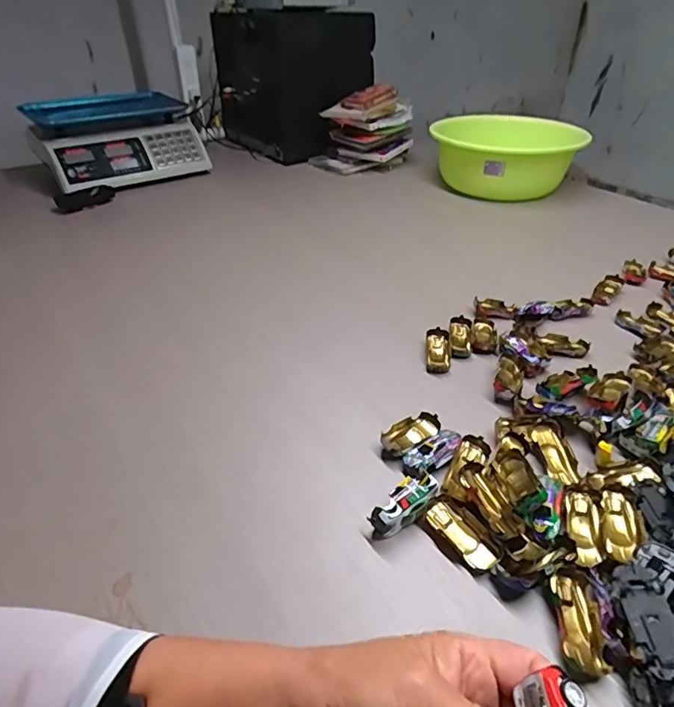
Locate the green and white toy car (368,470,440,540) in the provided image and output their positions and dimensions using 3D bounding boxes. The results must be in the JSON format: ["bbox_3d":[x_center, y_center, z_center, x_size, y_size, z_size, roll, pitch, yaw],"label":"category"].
[{"bbox_3d":[0.056,0.125,0.392,0.062,0.031,0.024,-27,44,-31],"label":"green and white toy car"}]

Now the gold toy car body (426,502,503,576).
[{"bbox_3d":[0.099,0.145,0.381,0.032,0.012,0.062,-28,44,-32],"label":"gold toy car body"}]

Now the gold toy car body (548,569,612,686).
[{"bbox_3d":[0.162,0.182,0.326,0.029,0.016,0.066,3,37,6],"label":"gold toy car body"}]

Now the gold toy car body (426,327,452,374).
[{"bbox_3d":[0.121,-0.004,0.575,0.028,0.019,0.065,4,37,7],"label":"gold toy car body"}]

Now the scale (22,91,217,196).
[{"bbox_3d":[-0.542,-0.527,1.186,0.341,0.150,0.376,-26,43,-29],"label":"scale"}]

